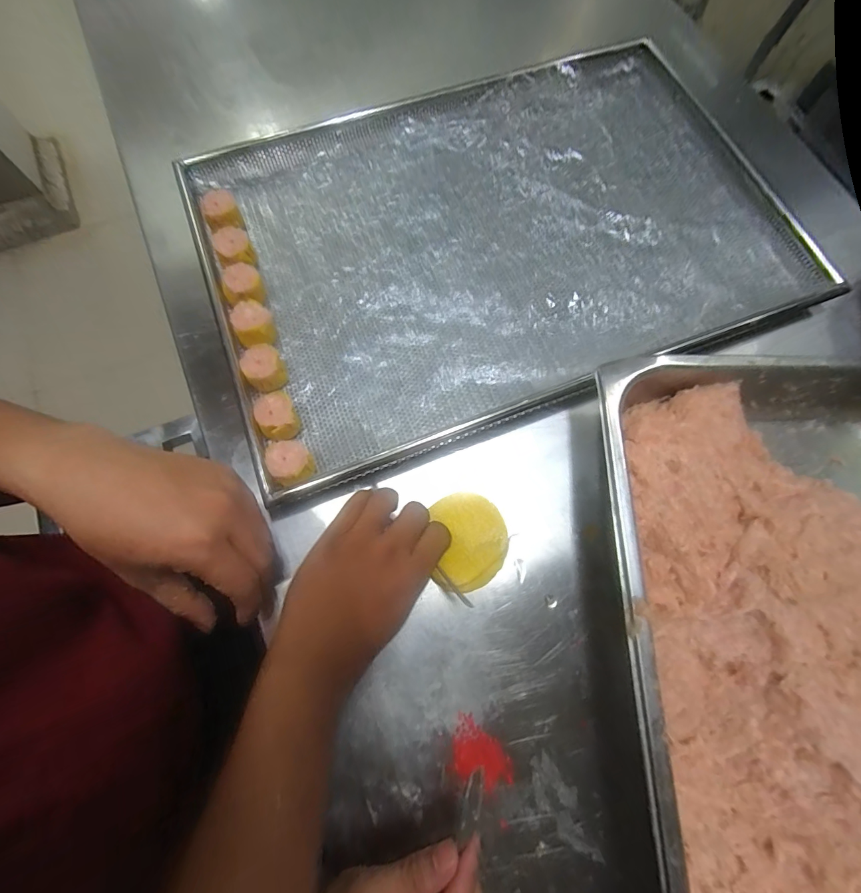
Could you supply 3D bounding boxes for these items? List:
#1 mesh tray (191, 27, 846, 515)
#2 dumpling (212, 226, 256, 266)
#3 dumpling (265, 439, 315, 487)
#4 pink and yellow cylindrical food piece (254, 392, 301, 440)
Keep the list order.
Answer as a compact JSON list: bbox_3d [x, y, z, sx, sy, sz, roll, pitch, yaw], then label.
[{"bbox_3d":[0.079,-0.242,0.442,0.635,0.035,0.423,-20,75,-6],"label":"mesh tray"},{"bbox_3d":[-0.204,-0.203,0.427,0.035,0.028,0.047,-24,76,-7],"label":"dumpling"},{"bbox_3d":[-0.120,0.015,0.353,0.034,0.037,0.037,0,74,-1],"label":"dumpling"},{"bbox_3d":[-0.136,-0.024,0.369,0.033,0.033,0.042,-27,76,-8],"label":"pink and yellow cylindrical food piece"}]

